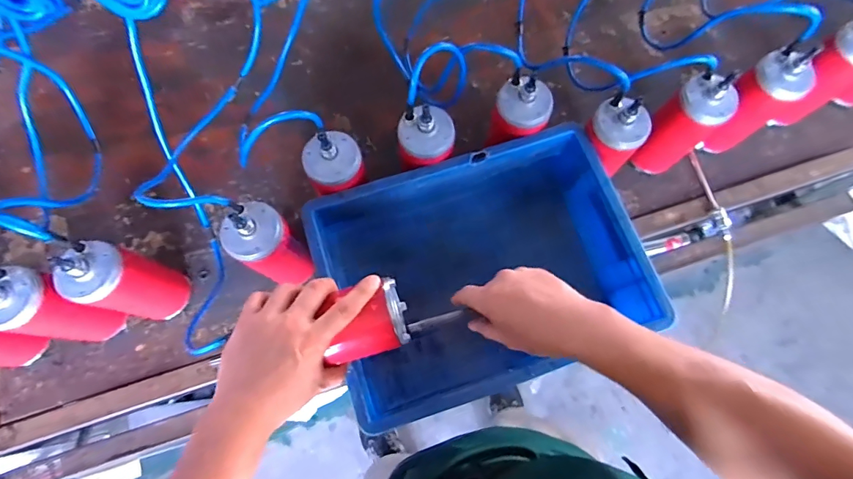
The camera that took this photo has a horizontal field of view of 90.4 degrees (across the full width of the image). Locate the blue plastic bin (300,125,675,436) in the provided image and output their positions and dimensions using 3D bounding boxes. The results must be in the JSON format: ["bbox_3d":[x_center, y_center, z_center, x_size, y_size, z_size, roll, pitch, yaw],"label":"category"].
[{"bbox_3d":[0.069,0.042,0.595,0.401,0.136,0.300,-18,74,-6],"label":"blue plastic bin"}]

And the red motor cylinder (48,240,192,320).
[{"bbox_3d":[-0.399,0.062,0.575,0.064,0.203,0.078,18,74,5],"label":"red motor cylinder"}]

